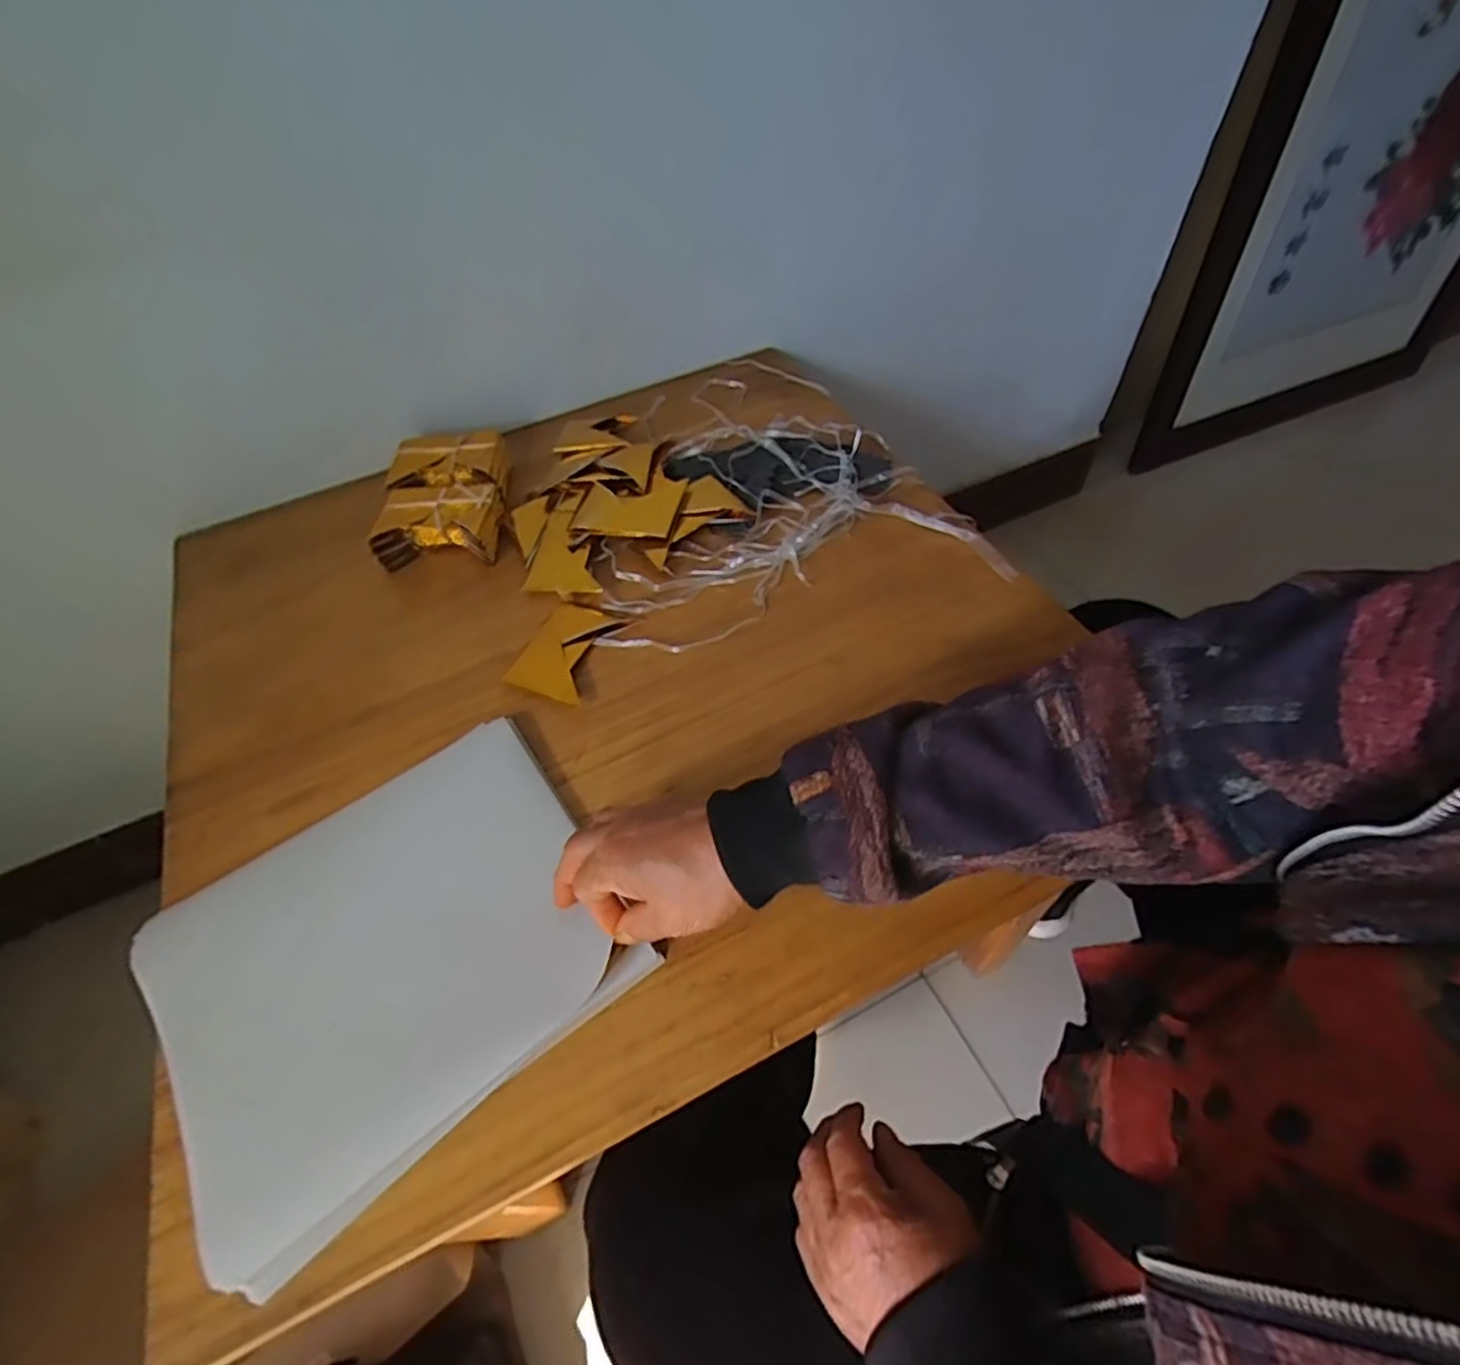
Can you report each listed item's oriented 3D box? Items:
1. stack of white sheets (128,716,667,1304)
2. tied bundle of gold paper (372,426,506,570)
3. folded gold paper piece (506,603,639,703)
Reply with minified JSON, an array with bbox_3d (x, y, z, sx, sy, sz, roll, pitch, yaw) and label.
[{"bbox_3d":[-0.204,0.155,0.420,0.249,0.013,0.225,-34,59,-19],"label":"stack of white sheets"},{"bbox_3d":[-0.269,-0.173,0.665,0.109,0.045,0.150,-8,54,-2],"label":"tied bundle of gold paper"},{"bbox_3d":[-0.129,-0.027,0.562,0.070,0.011,0.093,20,58,17],"label":"folded gold paper piece"}]

